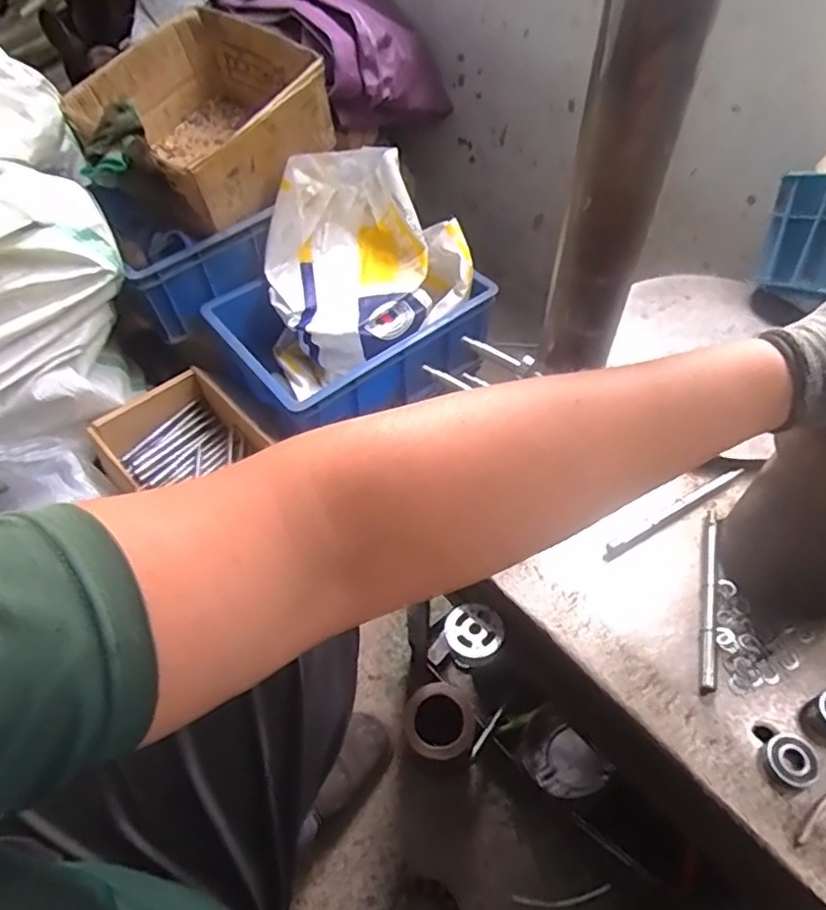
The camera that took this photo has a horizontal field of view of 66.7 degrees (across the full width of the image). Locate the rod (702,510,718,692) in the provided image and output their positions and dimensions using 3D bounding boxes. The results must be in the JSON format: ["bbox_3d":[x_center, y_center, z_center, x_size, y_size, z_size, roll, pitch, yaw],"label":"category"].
[{"bbox_3d":[0.247,0.114,0.520,0.010,0.010,0.165,13,55,11],"label":"rod"}]

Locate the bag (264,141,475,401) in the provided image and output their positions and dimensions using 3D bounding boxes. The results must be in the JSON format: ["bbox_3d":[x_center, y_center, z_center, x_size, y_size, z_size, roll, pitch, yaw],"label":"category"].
[{"bbox_3d":[-0.086,-0.313,1.021,0.317,0.225,0.270,-17,55,-11],"label":"bag"}]

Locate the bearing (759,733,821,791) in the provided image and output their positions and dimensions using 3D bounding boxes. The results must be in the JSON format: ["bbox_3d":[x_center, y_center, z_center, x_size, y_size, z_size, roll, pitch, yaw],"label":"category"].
[{"bbox_3d":[0.270,0.219,0.448,0.034,0.011,0.035,-1,54,1],"label":"bearing"}]

